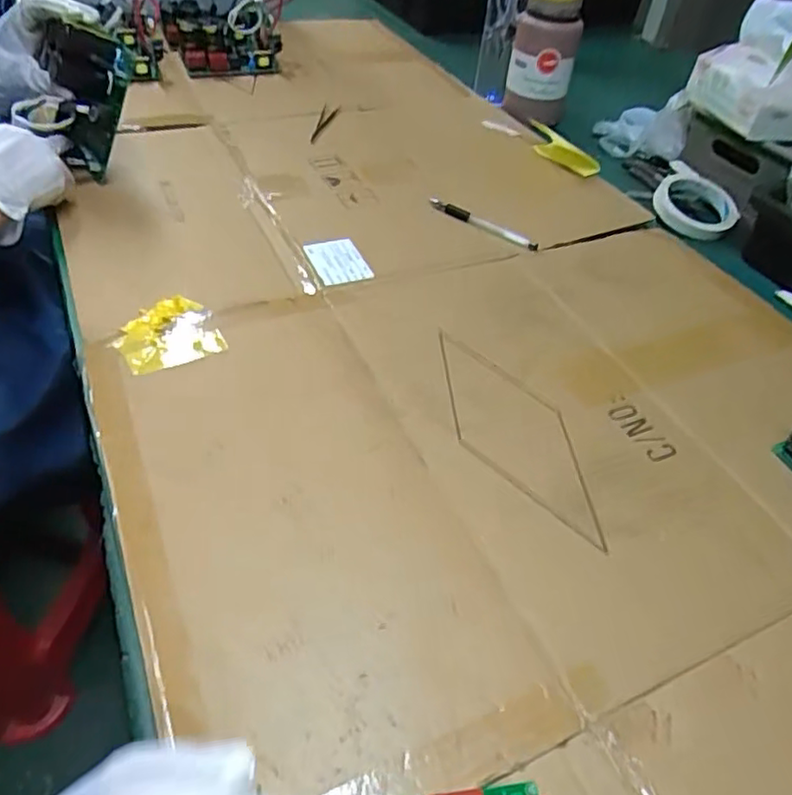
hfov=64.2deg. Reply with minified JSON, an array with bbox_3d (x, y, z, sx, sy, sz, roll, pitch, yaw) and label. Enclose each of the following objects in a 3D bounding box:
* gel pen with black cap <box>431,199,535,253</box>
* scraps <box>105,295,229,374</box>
[{"bbox_3d":[0.093,-0.191,0.691,0.138,0.007,0.013,32,49,23],"label":"gel pen with black cap"},{"bbox_3d":[-0.187,-0.053,0.511,0.075,0.010,0.073,-20,51,-25],"label":"scraps"}]

